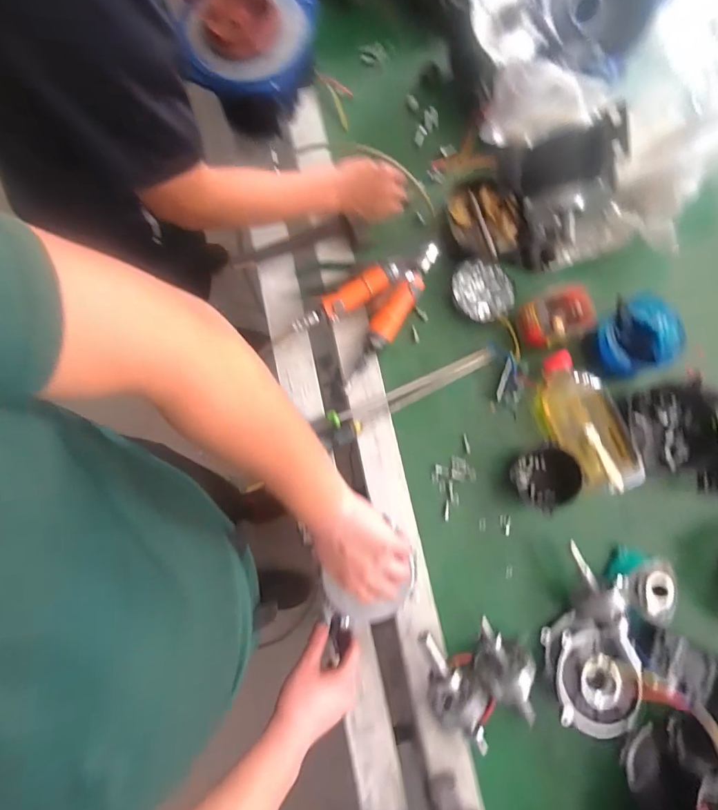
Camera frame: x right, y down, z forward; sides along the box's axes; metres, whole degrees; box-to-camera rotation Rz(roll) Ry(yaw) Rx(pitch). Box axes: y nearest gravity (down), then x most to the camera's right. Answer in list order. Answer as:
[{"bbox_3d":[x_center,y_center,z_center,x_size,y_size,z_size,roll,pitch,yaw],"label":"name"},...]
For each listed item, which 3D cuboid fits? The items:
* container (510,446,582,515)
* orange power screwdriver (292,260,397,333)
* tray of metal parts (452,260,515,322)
[{"bbox_3d":[0.284,0.107,0.691,0.096,0.059,0.090,0,79,-1],"label":"container"},{"bbox_3d":[-0.021,-0.172,0.744,0.187,0.029,0.043,-31,81,-7],"label":"orange power screwdriver"},{"bbox_3d":[0.207,-0.188,0.763,0.103,0.022,0.094,13,79,2],"label":"tray of metal parts"}]

